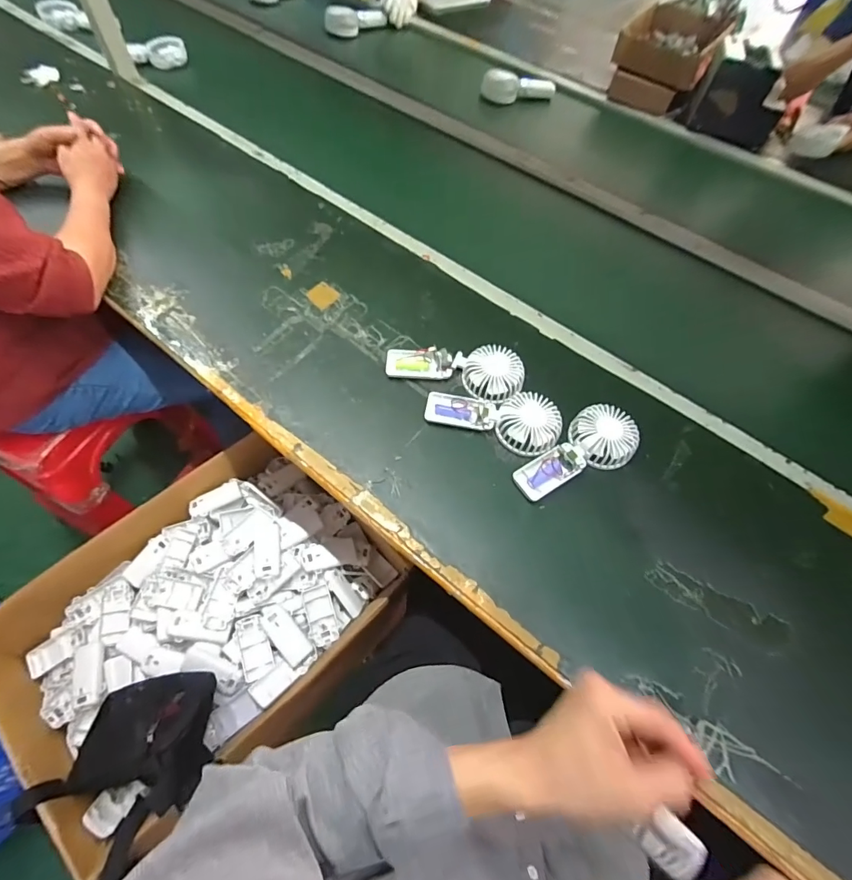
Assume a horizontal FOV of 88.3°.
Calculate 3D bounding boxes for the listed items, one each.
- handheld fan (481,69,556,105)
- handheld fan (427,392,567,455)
[{"bbox_3d":[0.233,-0.876,1.093,0.184,0.058,0.064,2,62,-3],"label":"handheld fan"},{"bbox_3d":[0.094,-0.039,0.601,0.183,0.033,0.081,17,66,6],"label":"handheld fan"}]

